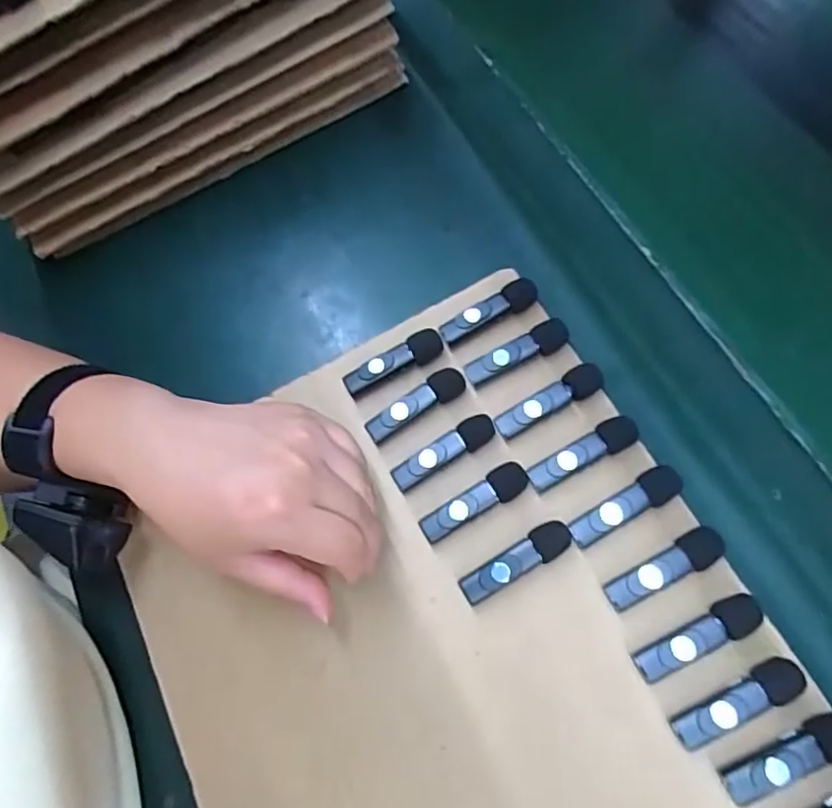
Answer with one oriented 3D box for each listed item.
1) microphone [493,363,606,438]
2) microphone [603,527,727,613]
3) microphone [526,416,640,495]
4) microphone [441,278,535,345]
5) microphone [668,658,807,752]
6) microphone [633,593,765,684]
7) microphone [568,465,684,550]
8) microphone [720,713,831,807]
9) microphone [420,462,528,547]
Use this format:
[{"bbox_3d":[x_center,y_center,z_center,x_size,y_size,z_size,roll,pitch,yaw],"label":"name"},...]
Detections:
[{"bbox_3d":[0.078,-0.003,0.342,0.069,0.013,0.018,-24,69,-6],"label":"microphone"},{"bbox_3d":[0.129,0.087,0.305,0.063,0.013,0.019,-29,70,-8],"label":"microphone"},{"bbox_3d":[0.094,0.028,0.328,0.065,0.009,0.018,-28,70,-8],"label":"microphone"},{"bbox_3d":[0.046,-0.057,0.364,0.063,0.012,0.017,-28,70,-8],"label":"microphone"},{"bbox_3d":[0.153,0.142,0.280,0.065,0.009,0.018,-24,69,-6],"label":"microphone"},{"bbox_3d":[0.140,0.116,0.294,0.067,0.011,0.019,-23,69,-6],"label":"microphone"},{"bbox_3d":[0.113,0.055,0.317,0.066,0.008,0.019,-27,70,-8],"label":"microphone"},{"bbox_3d":[0.173,0.162,0.272,0.066,0.012,0.019,-22,69,-5],"label":"microphone"},{"bbox_3d":[0.032,0.055,0.331,0.065,0.021,0.018,-26,70,-7],"label":"microphone"}]

